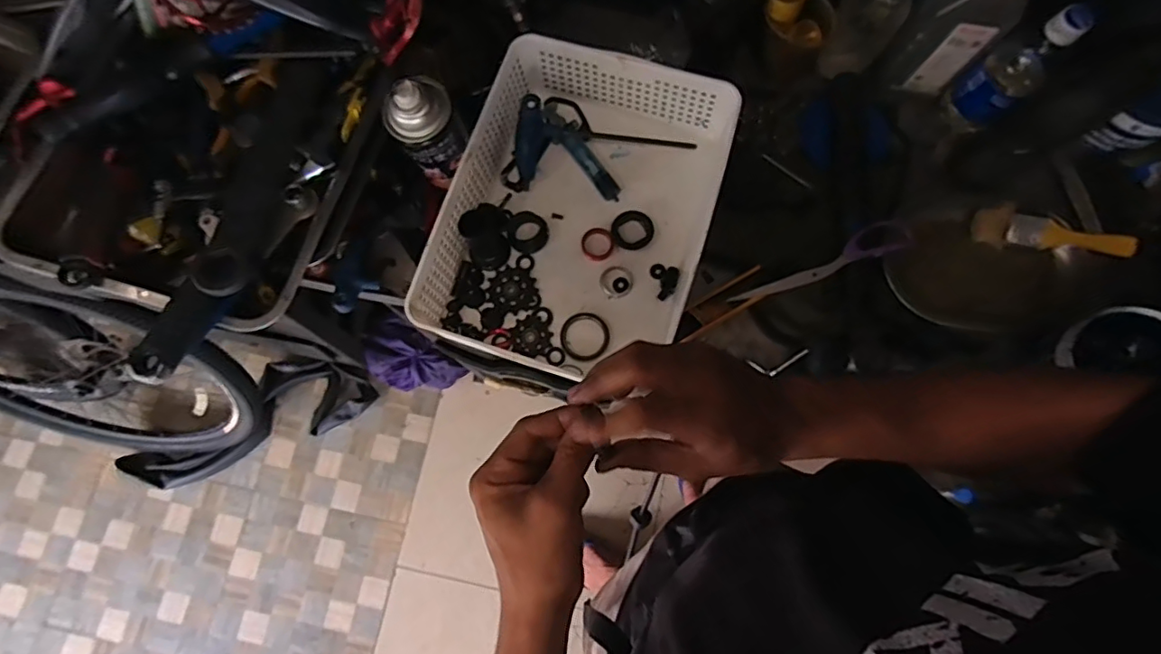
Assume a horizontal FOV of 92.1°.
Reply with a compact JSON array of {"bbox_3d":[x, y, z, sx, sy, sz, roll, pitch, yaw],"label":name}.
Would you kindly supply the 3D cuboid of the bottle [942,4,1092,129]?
[{"bbox_3d":[0.453,-0.272,0.585,0.055,0.149,0.063,-39,80,-8],"label":"bottle"}]

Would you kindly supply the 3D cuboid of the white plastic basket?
[{"bbox_3d":[-0.002,-0.114,0.577,0.244,0.087,0.320,18,76,4],"label":"white plastic basket"}]

